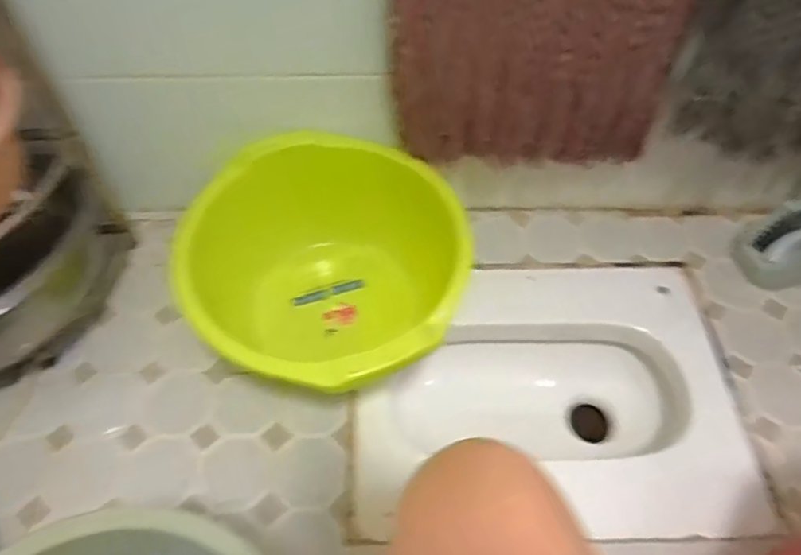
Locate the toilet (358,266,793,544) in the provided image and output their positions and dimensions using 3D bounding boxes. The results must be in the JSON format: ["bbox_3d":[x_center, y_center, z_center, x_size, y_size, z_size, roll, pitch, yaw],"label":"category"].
[{"bbox_3d":[0.218,0.202,0.918,0.555,0.175,0.410,0,57,1],"label":"toilet"}]

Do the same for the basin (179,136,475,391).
[{"bbox_3d":[-0.109,0.005,0.820,0.383,0.214,0.357,-1,57,1],"label":"basin"}]

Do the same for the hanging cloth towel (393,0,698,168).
[{"bbox_3d":[0.174,-0.276,0.733,0.360,0.309,0.051,-5,57,-2],"label":"hanging cloth towel"}]

